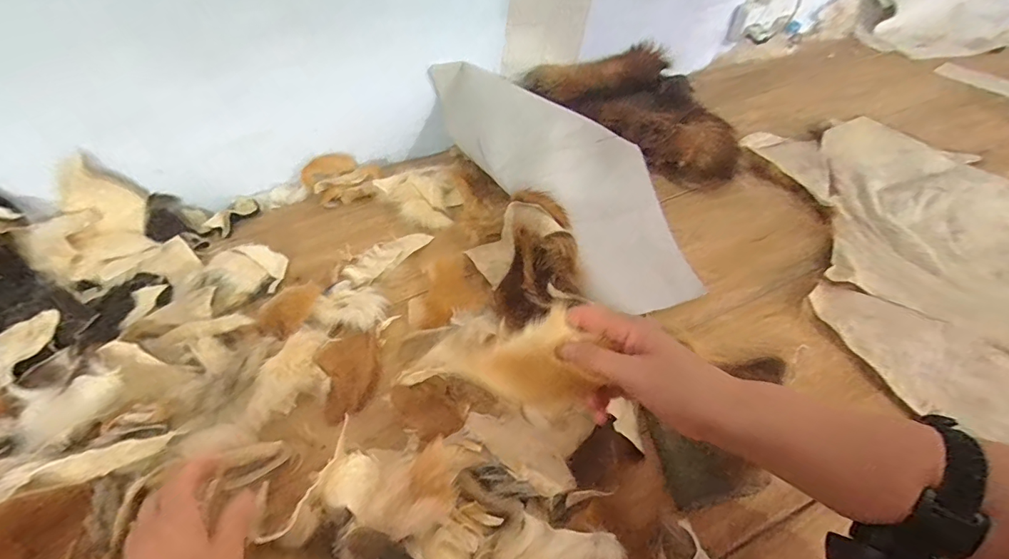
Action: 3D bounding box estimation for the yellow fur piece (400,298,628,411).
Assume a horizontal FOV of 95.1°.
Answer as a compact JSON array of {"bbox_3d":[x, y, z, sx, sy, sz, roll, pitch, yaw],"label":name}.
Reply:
[{"bbox_3d":[-0.010,0.062,0.383,0.164,0.049,0.068,-3,46,30],"label":"yellow fur piece"}]

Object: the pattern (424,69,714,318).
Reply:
[{"bbox_3d":[0.081,-0.171,0.716,0.184,0.089,0.545,-37,77,-24],"label":"pattern"}]

